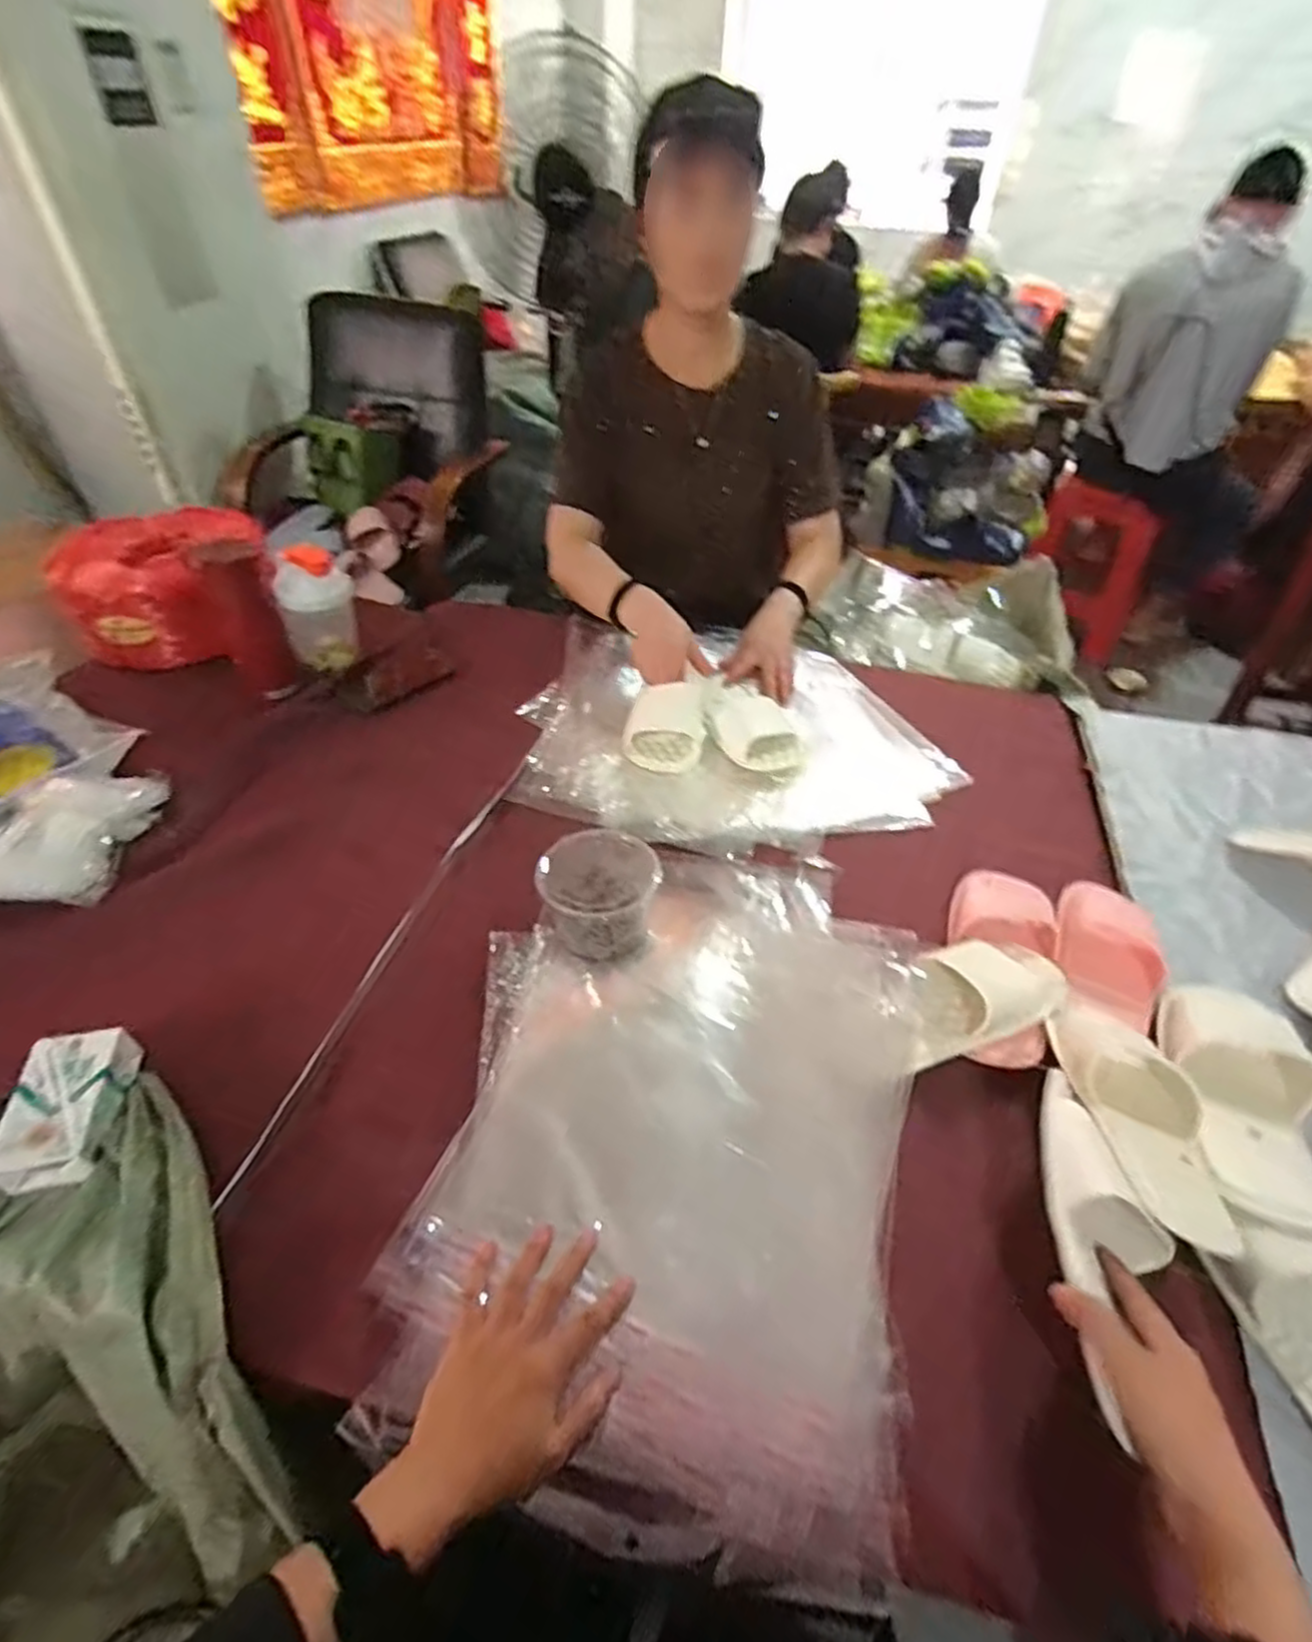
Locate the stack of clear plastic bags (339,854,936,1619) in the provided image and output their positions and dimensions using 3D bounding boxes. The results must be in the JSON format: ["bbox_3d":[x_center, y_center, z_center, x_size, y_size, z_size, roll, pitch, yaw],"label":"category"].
[{"bbox_3d":[0.017,0.223,0.595,0.357,0.030,0.505,10,48,11],"label":"stack of clear plastic bags"}]

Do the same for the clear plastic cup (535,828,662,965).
[{"bbox_3d":[-0.056,0.073,0.725,0.113,0.079,0.103,1,43,-1],"label":"clear plastic cup"}]

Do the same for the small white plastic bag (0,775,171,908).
[{"bbox_3d":[-0.638,0.013,0.806,0.123,0.058,0.198,3,44,2],"label":"small white plastic bag"}]

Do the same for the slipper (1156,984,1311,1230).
[{"bbox_3d":[0.482,0.225,0.609,0.101,0.057,0.213,22,47,19],"label":"slipper"}]

